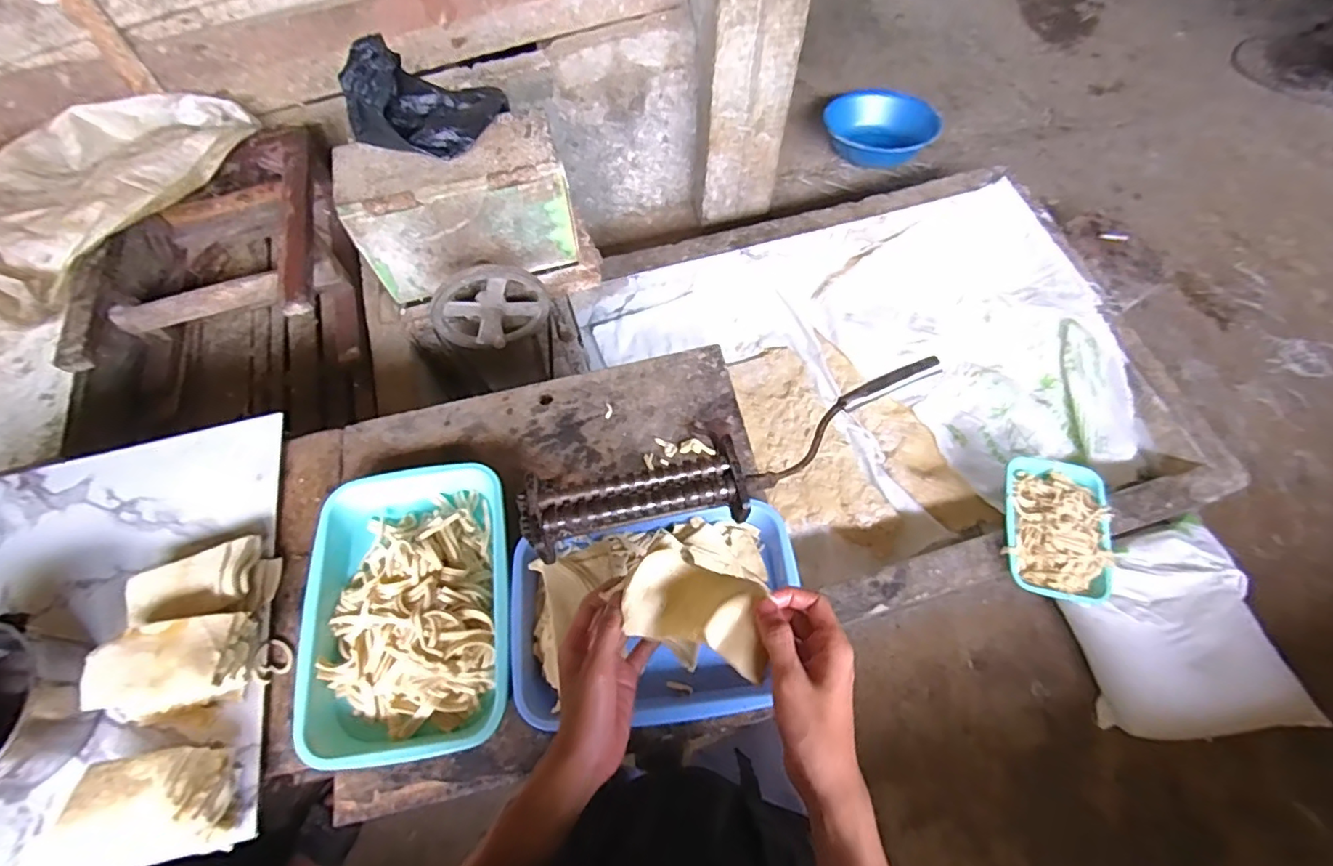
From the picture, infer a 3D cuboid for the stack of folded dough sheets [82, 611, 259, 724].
[{"bbox_3d":[-0.505,0.242,0.599,0.140,0.077,0.085,-8,66,-3],"label":"stack of folded dough sheets"}]

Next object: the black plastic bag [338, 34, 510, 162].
[{"bbox_3d":[-0.380,-0.525,0.895,0.206,0.086,0.180,17,67,8],"label":"black plastic bag"}]

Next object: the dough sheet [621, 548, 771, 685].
[{"bbox_3d":[0.026,0.139,0.459,0.114,0.037,0.069,18,67,9],"label":"dough sheet"}]

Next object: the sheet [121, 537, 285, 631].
[{"bbox_3d":[-0.528,0.167,0.650,0.142,0.045,0.083,-10,66,-4],"label":"sheet"}]

